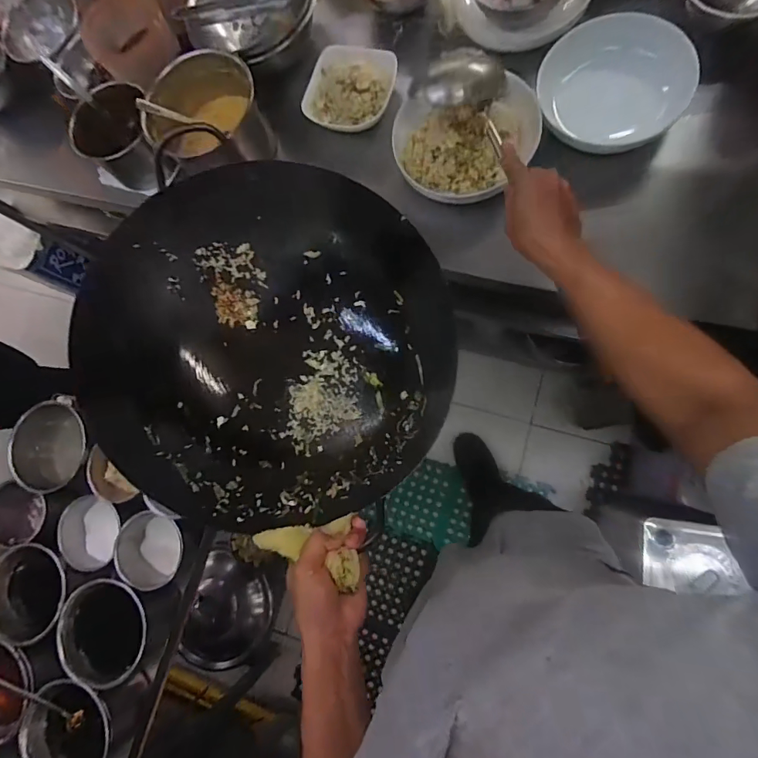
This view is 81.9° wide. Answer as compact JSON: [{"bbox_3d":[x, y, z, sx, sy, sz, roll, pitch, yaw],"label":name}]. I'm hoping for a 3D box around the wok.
[{"bbox_3d":[-0.117,-0.050,0.556,0.405,0.146,0.414,17,89,7],"label":"wok"}]

